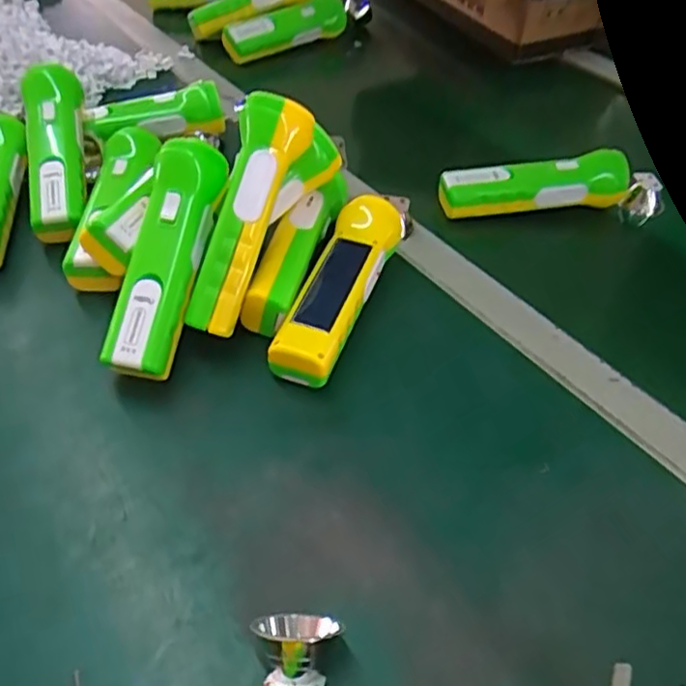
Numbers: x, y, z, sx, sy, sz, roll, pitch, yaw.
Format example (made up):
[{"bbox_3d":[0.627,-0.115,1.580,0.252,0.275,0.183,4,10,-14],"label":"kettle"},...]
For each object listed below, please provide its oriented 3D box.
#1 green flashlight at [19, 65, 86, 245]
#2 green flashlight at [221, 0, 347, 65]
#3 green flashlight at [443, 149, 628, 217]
[{"bbox_3d":[-0.243,-0.164,0.549,0.051,0.048,0.170,-9,68,-10],"label":"green flashlight"},{"bbox_3d":[-0.075,-0.407,0.839,0.180,0.042,0.056,-26,52,-24],"label":"green flashlight"},{"bbox_3d":[0.175,-0.144,0.591,0.173,0.039,0.034,-7,47,-8],"label":"green flashlight"}]

